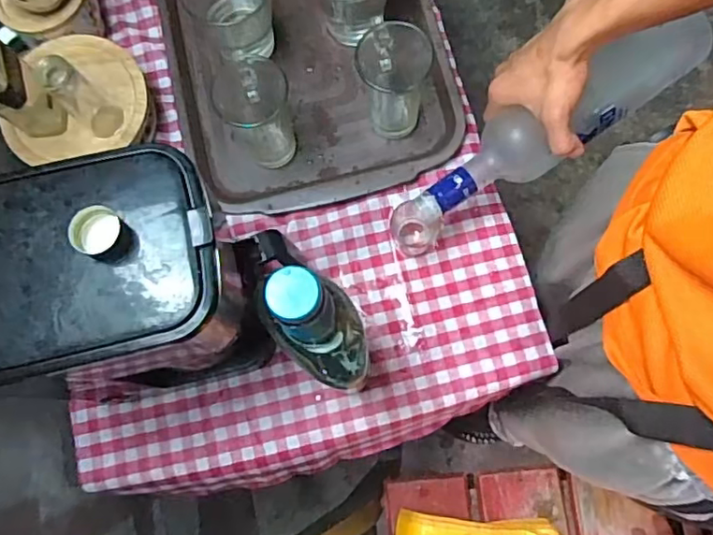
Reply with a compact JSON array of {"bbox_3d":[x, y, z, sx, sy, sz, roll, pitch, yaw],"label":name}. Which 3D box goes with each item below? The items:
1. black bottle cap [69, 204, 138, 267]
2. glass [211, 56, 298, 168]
[{"bbox_3d":[-0.153,-0.019,0.355,0.036,0.018,0.030,31,79,7],"label":"black bottle cap"},{"bbox_3d":[-0.101,-0.160,0.607,0.072,0.095,0.078,0,77,0],"label":"glass"}]

